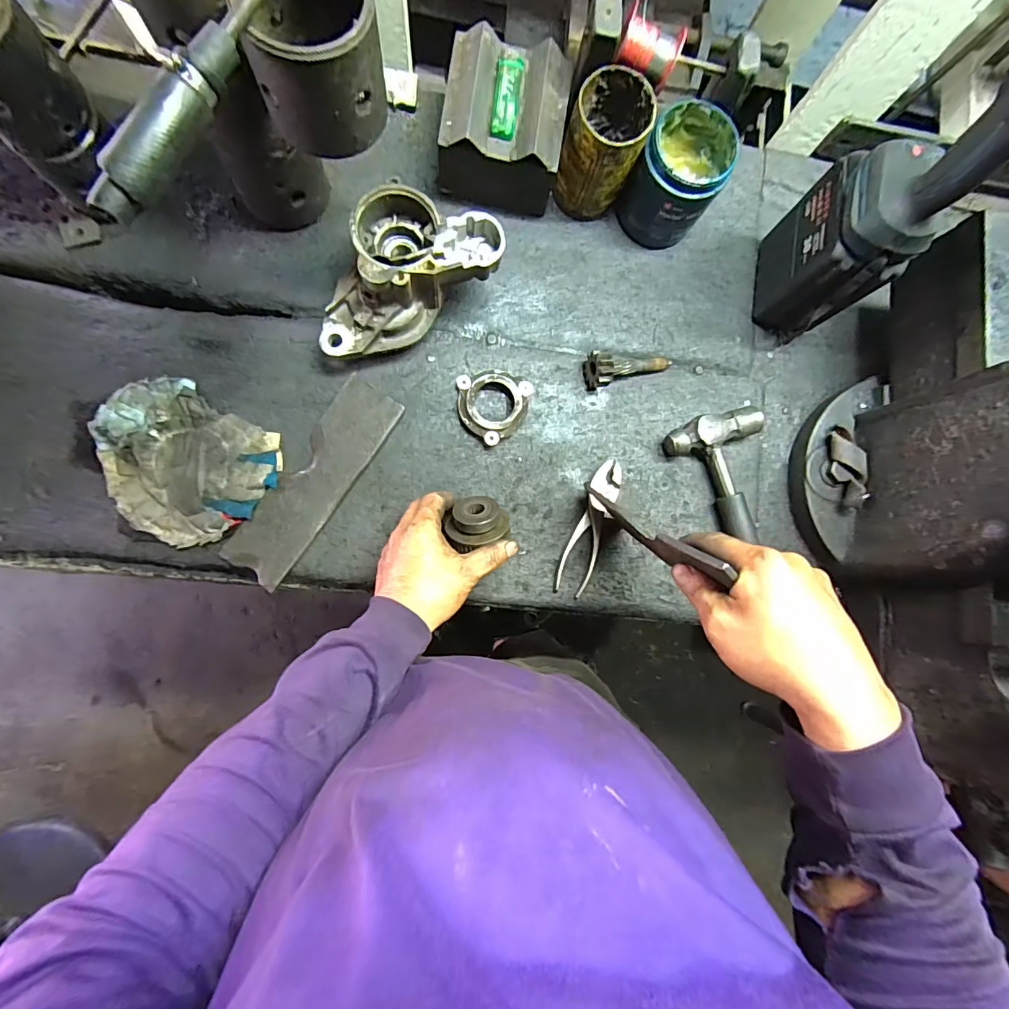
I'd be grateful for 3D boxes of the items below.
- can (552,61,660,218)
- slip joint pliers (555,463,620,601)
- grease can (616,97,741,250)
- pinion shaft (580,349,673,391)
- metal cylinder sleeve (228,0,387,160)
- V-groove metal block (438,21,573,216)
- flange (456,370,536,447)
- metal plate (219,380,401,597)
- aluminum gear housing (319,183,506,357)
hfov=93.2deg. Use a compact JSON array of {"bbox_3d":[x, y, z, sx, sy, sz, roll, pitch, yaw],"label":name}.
[{"bbox_3d":[0.100,-0.367,0.497,0.076,0.113,0.084,20,84,-4],"label":"can"},{"bbox_3d":[0.093,0.025,0.516,0.035,0.017,0.151,21,84,-4],"label":"slip joint pliers"},{"bbox_3d":[0.182,-0.345,0.511,0.087,0.097,0.094,32,84,-3],"label":"grease can"},{"bbox_3d":[0.140,-0.158,0.527,0.103,0.036,0.038,-16,88,-7],"label":"pinion shaft"},{"bbox_3d":[-0.131,-0.315,0.333,0.083,0.084,0.086,1,84,-6],"label":"metal cylinder sleeve"},{"bbox_3d":[-0.001,-0.383,0.497,0.121,0.093,0.127,11,85,-5],"label":"V-groove metal block"},{"bbox_3d":[-0.014,-0.112,0.516,0.078,0.021,0.077,0,86,-6],"label":"flange"},{"bbox_3d":[-0.197,-0.026,0.496,0.066,0.011,0.224,34,82,-2],"label":"metal plate"},{"bbox_3d":[-0.104,-0.228,0.474,0.190,0.096,0.104,-33,90,-7],"label":"aluminum gear housing"}]

